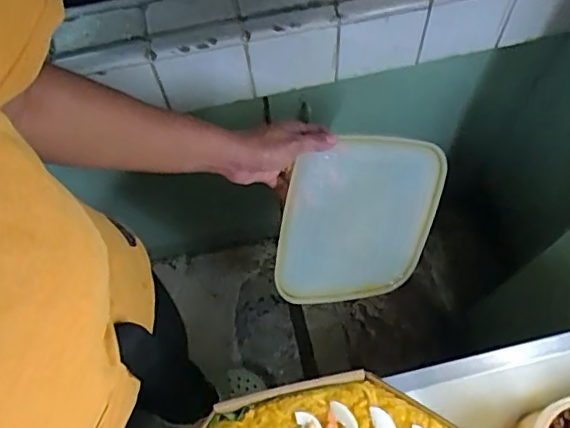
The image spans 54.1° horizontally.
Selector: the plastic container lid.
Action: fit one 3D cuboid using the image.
[{"bbox_3d":[0.098,0.012,0.684,0.206,0.213,0.019,0,23,-24],"label":"plastic container lid"}]

